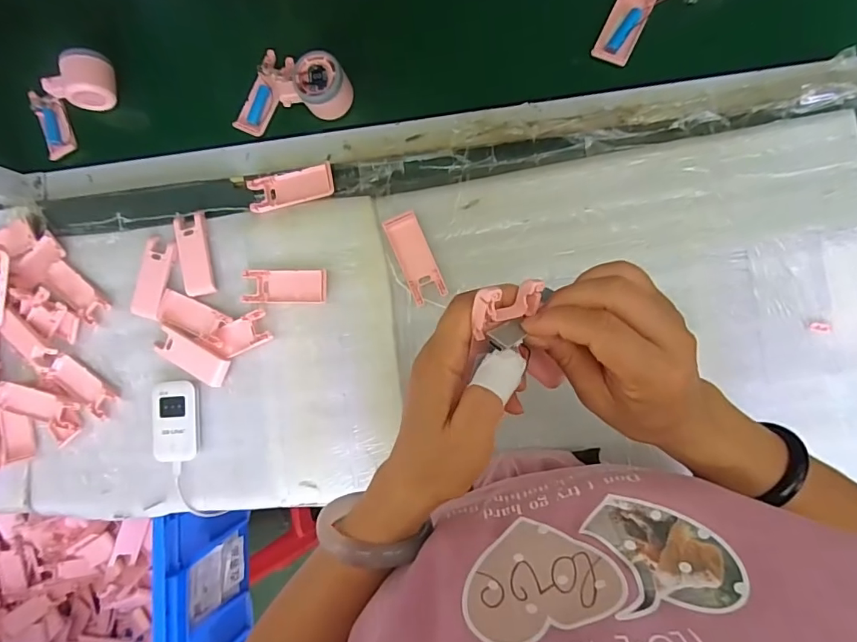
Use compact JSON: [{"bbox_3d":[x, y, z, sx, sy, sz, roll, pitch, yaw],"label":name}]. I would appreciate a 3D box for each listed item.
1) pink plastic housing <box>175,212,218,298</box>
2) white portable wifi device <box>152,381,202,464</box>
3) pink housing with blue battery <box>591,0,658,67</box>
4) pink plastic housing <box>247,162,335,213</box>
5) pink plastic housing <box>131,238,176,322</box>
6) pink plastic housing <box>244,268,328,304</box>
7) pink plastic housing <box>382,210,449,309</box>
[{"bbox_3d":[-0.290,-0.084,0.600,0.042,0.008,0.104,-11,86,9],"label":"pink plastic housing"},{"bbox_3d":[-0.311,0.123,0.593,0.060,0.014,0.095,-4,87,9],"label":"white portable wifi device"},{"bbox_3d":[0.219,-0.332,0.531,0.041,0.013,0.101,26,92,10],"label":"pink housing with blue battery"},{"bbox_3d":[-0.165,-0.161,0.583,0.104,0.009,0.045,-13,86,9],"label":"pink plastic housing"},{"bbox_3d":[-0.348,-0.054,0.609,0.043,0.008,0.099,18,91,10],"label":"pink plastic housing"},{"bbox_3d":[-0.171,-0.041,0.572,0.104,0.011,0.040,1,88,10],"label":"pink plastic housing"},{"bbox_3d":[-0.016,-0.073,0.556,0.039,0.010,0.104,-23,84,8],"label":"pink plastic housing"}]

